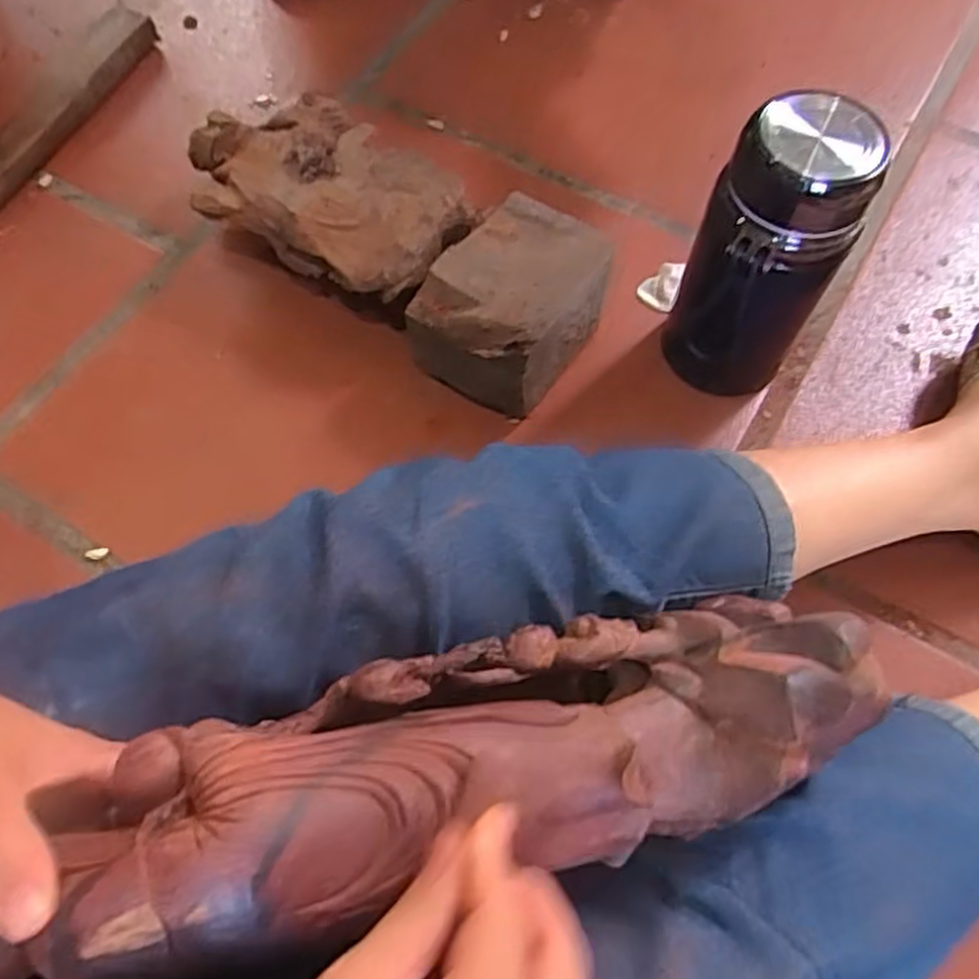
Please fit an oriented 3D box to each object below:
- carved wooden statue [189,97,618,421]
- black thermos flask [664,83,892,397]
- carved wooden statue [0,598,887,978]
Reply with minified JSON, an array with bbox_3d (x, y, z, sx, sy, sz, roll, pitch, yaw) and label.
[{"bbox_3d":[-0.096,-0.206,0.634,0.385,0.107,0.140,31,68,13],"label":"carved wooden statue"},{"bbox_3d":[0.187,-0.151,0.529,0.095,0.211,0.089,24,67,11],"label":"black thermos flask"},{"bbox_3d":[-0.022,0.111,0.295,0.377,0.074,0.092,-9,64,-19],"label":"carved wooden statue"}]

